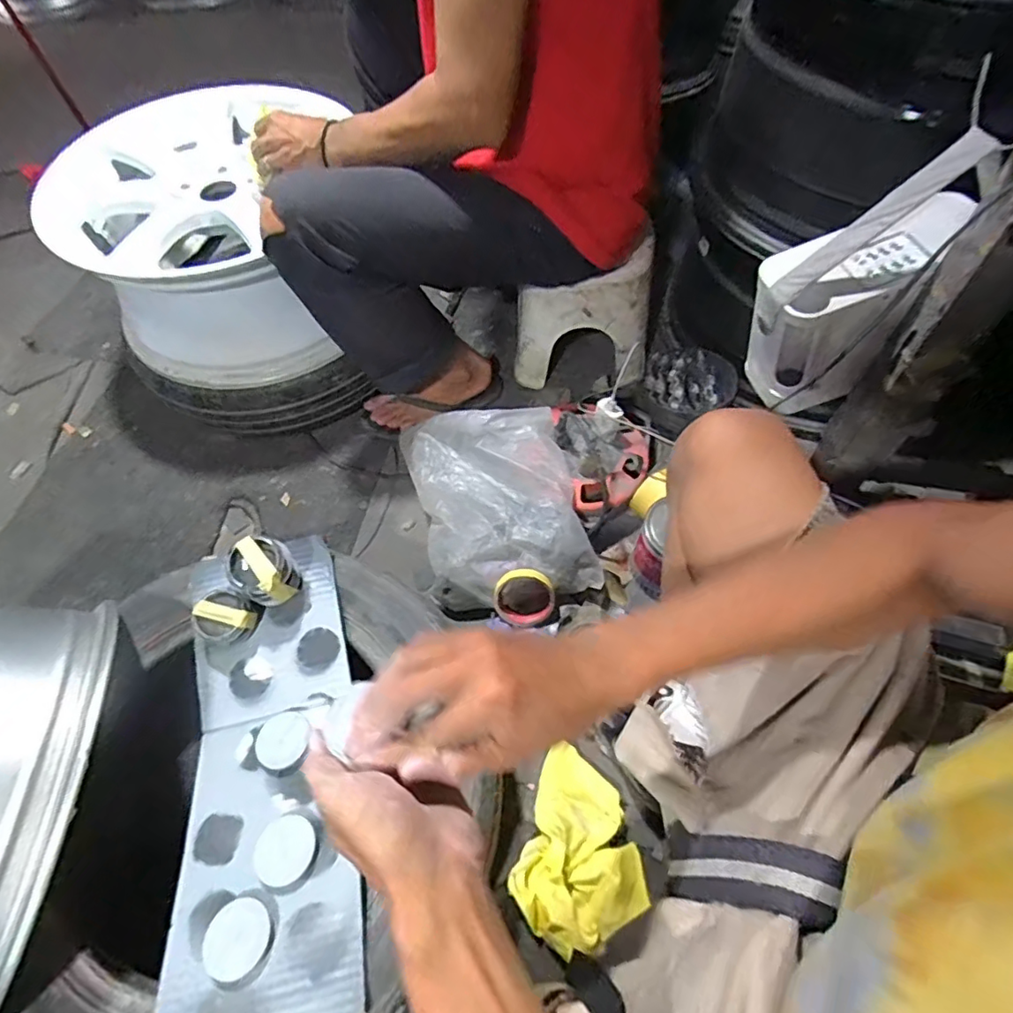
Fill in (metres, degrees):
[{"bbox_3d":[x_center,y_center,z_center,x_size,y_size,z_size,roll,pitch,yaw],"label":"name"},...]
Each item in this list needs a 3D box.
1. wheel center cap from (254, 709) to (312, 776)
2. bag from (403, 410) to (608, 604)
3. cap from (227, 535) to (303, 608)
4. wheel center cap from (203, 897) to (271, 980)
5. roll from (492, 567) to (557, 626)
[{"bbox_3d":[-0.243,0.257,0.617,0.065,0.008,0.058,36,67,21],"label":"wheel center cap"},{"bbox_3d":[-0.017,-0.020,0.846,0.230,0.114,0.319,-16,60,-7],"label":"bag"},{"bbox_3d":[-0.274,0.075,0.644,0.058,0.076,0.064,37,67,21],"label":"cap"},{"bbox_3d":[-0.240,0.384,0.502,0.055,0.010,0.057,-1,59,2],"label":"wheel center cap"},{"bbox_3d":[0.026,0.131,0.812,0.086,0.087,0.017,1,20,2],"label":"roll"}]

